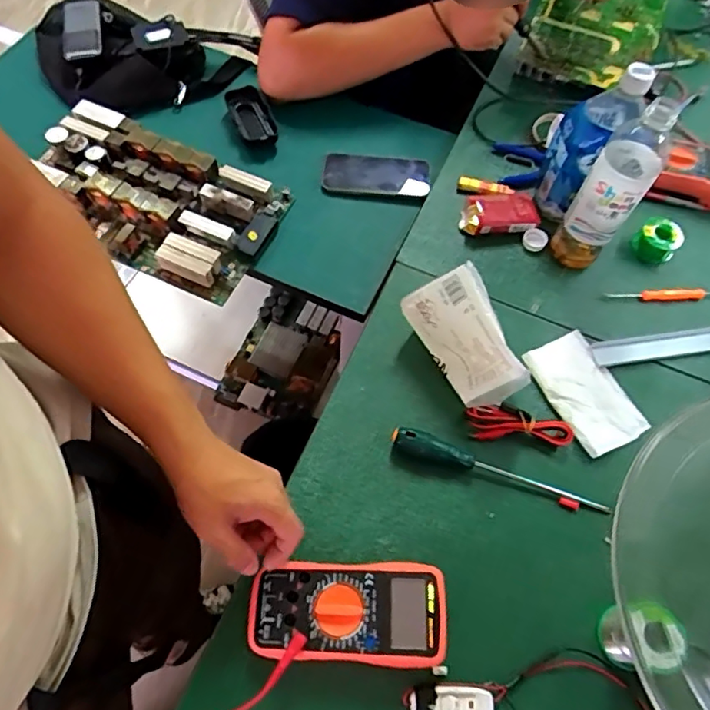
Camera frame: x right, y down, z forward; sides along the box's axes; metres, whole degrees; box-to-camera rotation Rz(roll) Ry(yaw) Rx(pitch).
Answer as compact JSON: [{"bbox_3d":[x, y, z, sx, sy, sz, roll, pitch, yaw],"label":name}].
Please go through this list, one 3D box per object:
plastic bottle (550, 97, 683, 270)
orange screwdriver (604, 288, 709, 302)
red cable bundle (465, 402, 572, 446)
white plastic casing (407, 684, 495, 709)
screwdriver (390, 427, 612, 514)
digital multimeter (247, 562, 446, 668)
[{"bbox_3d":[0.291,-0.188,0.640,0.061,0.227,0.066,27,65,12],"label":"plastic bottle"},{"bbox_3d":[0.398,-0.076,0.705,0.165,0.008,0.016,-3,62,-3],"label":"orange screwdriver"},{"bbox_3d":[0.177,0.075,0.608,0.111,0.020,0.036,6,62,1],"label":"red cable bundle"},{"bbox_3d":[0.084,0.304,0.490,0.073,0.015,0.029,3,62,0],"label":"white plastic casing"},{"bbox_3d":[0.149,0.120,0.581,0.229,0.027,0.025,18,63,8],"label":"screwdriver"},{"bbox_3d":[-0.007,0.235,0.514,0.171,0.043,0.079,2,62,0],"label":"digital multimeter"}]

